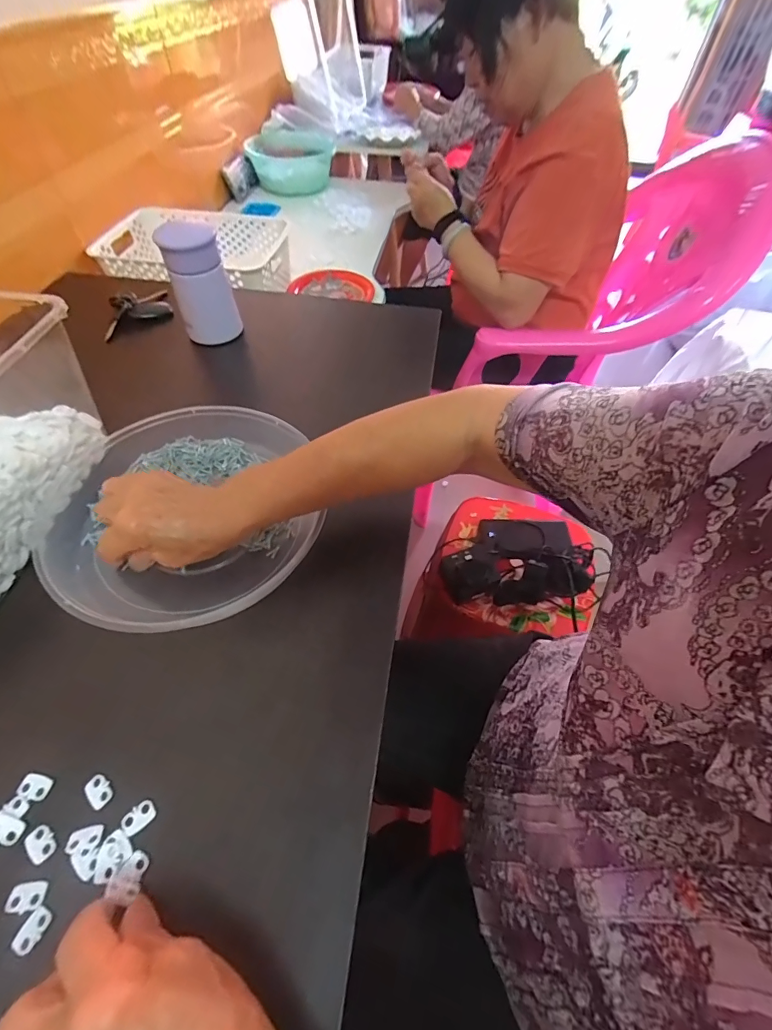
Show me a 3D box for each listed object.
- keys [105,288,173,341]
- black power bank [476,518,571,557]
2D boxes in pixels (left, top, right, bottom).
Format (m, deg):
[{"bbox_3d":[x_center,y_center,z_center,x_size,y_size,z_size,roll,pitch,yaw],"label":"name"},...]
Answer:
[{"bbox_3d":[-0.356,-0.288,0.608,0.059,0.030,0.115,36,59,22],"label":"keys"},{"bbox_3d":[0.227,0.038,0.722,0.146,0.025,0.061,3,49,25],"label":"black power bank"}]

